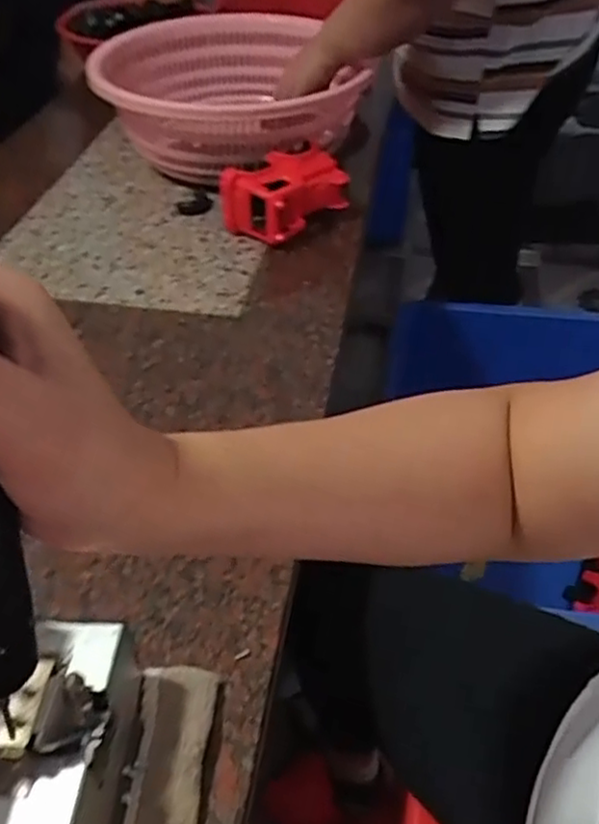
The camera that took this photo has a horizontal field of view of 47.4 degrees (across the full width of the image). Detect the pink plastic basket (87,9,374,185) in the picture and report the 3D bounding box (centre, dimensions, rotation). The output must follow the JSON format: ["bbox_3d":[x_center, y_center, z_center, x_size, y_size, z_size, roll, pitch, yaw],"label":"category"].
[{"bbox_3d":[-0.091,-0.449,0.965,0.347,0.127,0.330,4,44,6],"label":"pink plastic basket"}]

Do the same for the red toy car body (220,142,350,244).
[{"bbox_3d":[-0.019,-0.276,0.857,0.104,0.089,0.149,33,54,31],"label":"red toy car body"}]

